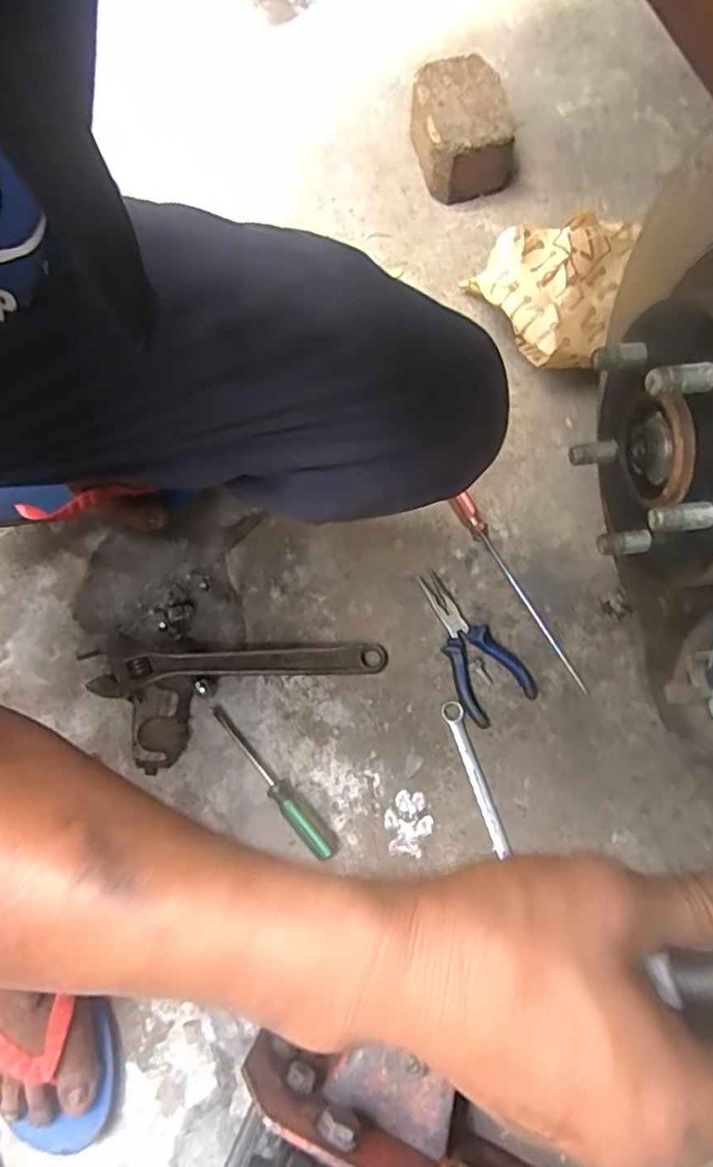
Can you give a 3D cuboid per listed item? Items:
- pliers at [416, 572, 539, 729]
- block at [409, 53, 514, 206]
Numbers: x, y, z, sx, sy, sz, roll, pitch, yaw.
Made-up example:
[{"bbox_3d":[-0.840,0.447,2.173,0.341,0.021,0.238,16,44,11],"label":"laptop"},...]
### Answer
[{"bbox_3d":[0.108,0.058,0.633,0.068,0.015,0.156,-28,74,-7],"label":"pliers"},{"bbox_3d":[0.127,-0.552,0.778,0.106,0.076,0.132,-14,73,-2],"label":"block"}]

